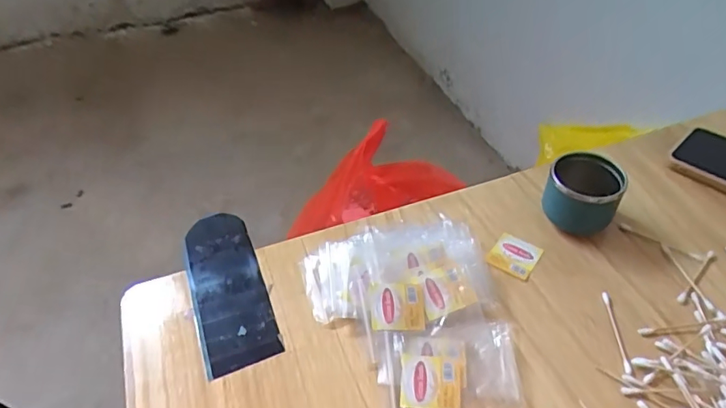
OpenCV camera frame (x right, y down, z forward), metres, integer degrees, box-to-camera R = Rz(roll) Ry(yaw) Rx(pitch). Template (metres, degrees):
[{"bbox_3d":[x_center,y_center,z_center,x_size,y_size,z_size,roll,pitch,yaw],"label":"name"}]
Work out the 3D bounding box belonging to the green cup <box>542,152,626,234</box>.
[{"bbox_3d":[0.203,-0.007,0.480,0.061,0.060,0.055,29,53,28],"label":"green cup"}]

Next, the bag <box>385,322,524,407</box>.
[{"bbox_3d":[0.066,0.122,0.381,0.094,0.015,0.072,-3,45,-1],"label":"bag"}]

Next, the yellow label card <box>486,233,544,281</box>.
[{"bbox_3d":[0.136,0.047,0.467,0.040,0.006,0.037,25,51,25],"label":"yellow label card"}]

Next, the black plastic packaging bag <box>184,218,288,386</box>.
[{"bbox_3d":[-0.119,0.068,0.451,0.059,0.012,0.171,-17,46,-14],"label":"black plastic packaging bag"}]

